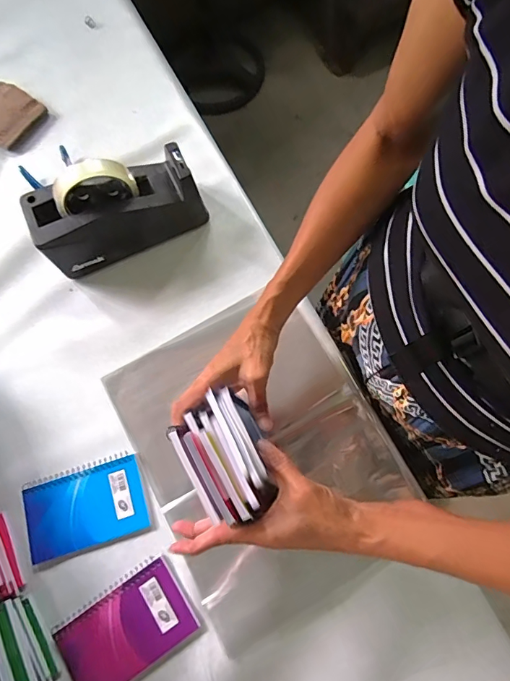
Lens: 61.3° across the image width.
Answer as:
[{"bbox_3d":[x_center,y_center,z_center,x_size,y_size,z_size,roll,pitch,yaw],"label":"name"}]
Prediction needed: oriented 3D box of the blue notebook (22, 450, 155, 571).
[{"bbox_3d":[-0.188,0.185,0.476,0.133,0.006,0.089,-18,73,-3],"label":"blue notebook"}]

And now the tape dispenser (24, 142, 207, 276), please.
[{"bbox_3d":[-0.167,-0.161,0.526,0.196,0.120,0.071,-25,74,-5],"label":"tape dispenser"}]

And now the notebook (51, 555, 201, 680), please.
[{"bbox_3d":[-0.134,0.297,0.441,0.138,0.007,0.087,-35,75,-8],"label":"notebook"}]

